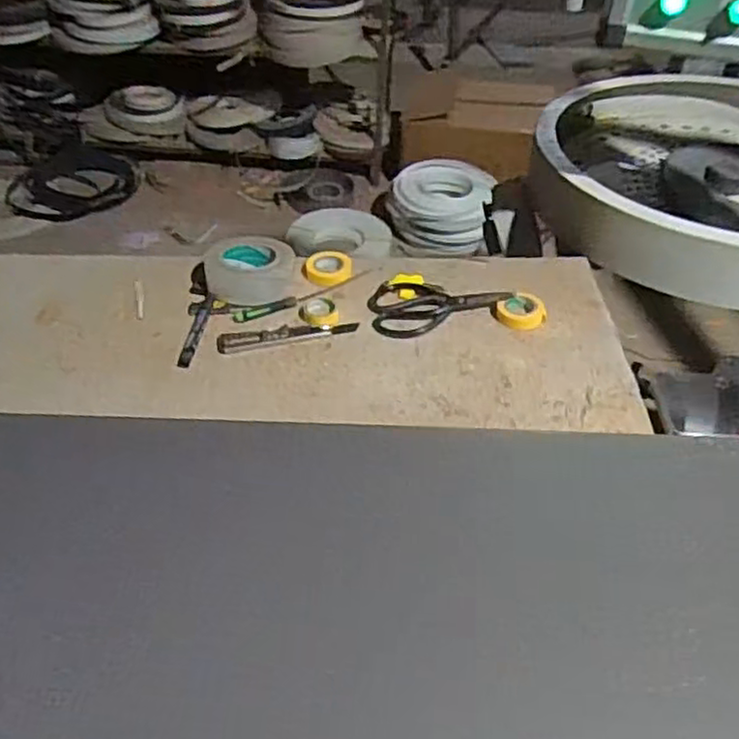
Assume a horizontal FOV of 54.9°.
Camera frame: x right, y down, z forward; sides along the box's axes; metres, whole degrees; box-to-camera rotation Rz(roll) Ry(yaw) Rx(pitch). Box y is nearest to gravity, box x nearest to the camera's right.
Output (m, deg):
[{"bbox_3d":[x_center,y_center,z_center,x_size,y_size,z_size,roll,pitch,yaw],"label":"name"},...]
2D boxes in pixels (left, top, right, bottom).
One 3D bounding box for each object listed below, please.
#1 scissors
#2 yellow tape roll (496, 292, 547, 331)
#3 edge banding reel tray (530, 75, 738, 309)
[{"bbox_3d":[0.098,-0.079,0.967,0.192,0.026,0.090,3,44,1],"label":"scissors"},{"bbox_3d":[0.205,-0.077,0.959,0.059,0.017,0.060,1,44,-1],"label":"yellow tape roll"},{"bbox_3d":[0.595,-0.345,1.196,0.591,0.122,0.613,19,46,16],"label":"edge banding reel tray"}]

